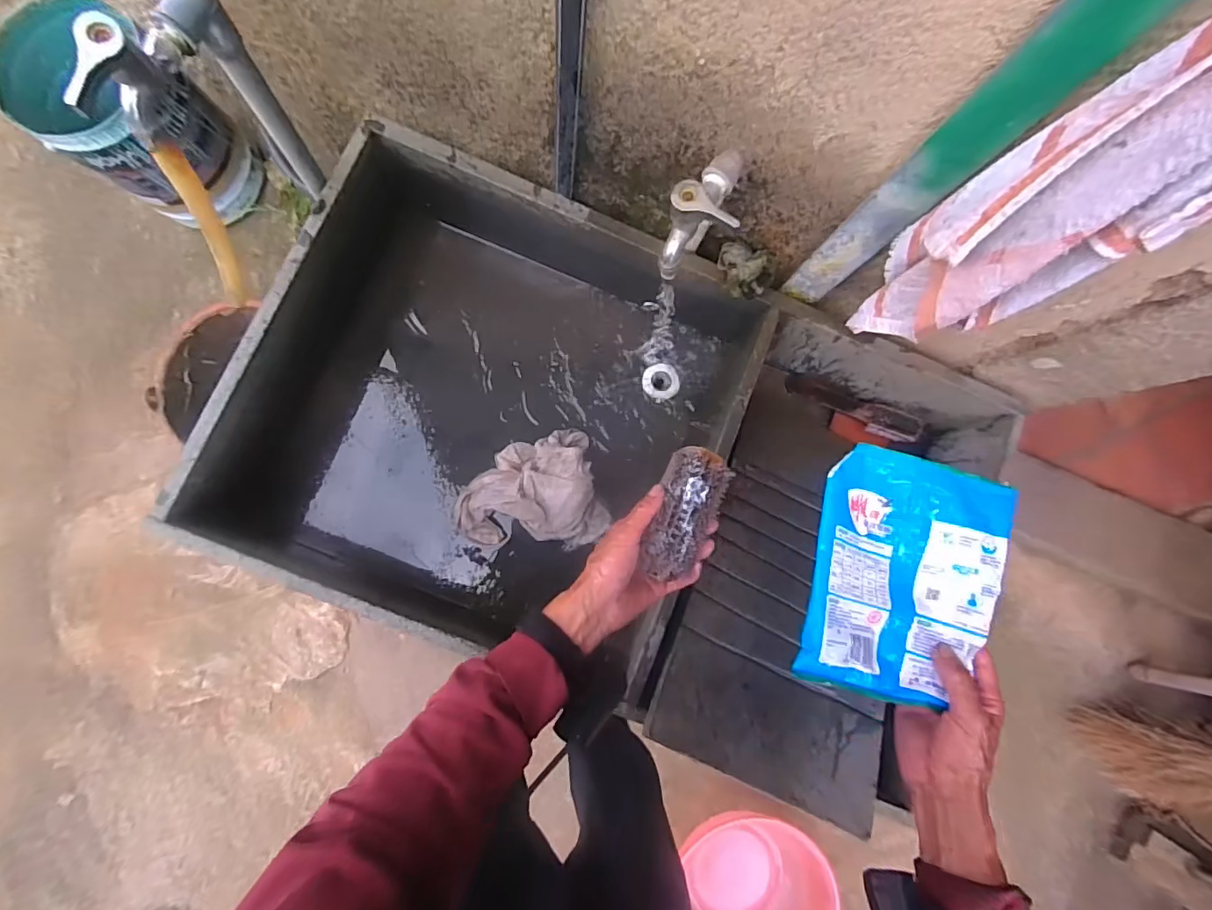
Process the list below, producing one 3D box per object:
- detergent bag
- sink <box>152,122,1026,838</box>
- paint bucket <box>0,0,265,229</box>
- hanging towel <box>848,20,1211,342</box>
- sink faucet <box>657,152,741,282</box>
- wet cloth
[{"bbox_3d":[0.263,0.105,0.456,0.158,0.032,0.208,16,83,-3],"label":"detergent bag"},{"bbox_3d":[0.021,0.014,0.712,0.924,0.264,0.561,21,83,-2],"label":"sink"},{"bbox_3d":[-0.990,-0.692,1.085,0.302,0.351,0.273,1,84,-5],"label":"paint bucket"},{"bbox_3d":[0.339,-0.188,0.315,0.094,0.498,0.092,-5,85,-5],"label":"hanging towel"},{"bbox_3d":[0.087,-0.231,0.473,0.054,0.079,0.111,14,83,-3],"label":"sink faucet"},{"bbox_3d":[-0.108,0.063,0.729,0.201,0.077,0.163,-16,86,-6],"label":"wet cloth"}]

